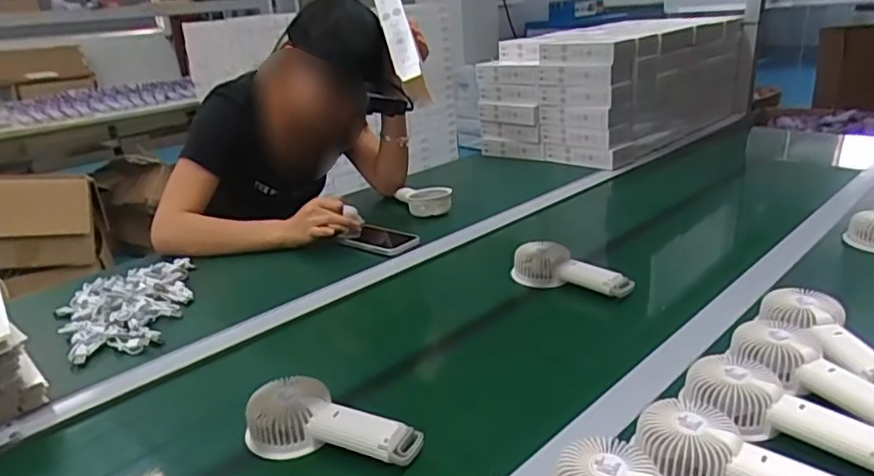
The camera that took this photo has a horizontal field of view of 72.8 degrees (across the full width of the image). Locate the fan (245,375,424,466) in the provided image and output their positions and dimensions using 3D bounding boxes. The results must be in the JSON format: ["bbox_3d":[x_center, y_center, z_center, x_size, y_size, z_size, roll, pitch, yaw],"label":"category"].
[{"bbox_3d":[-0.099,0.174,0.560,0.174,0.044,0.063,3,23,17],"label":"fan"}]

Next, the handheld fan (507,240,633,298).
[{"bbox_3d":[0.193,0.046,0.846,0.175,0.047,0.061,10,26,32],"label":"handheld fan"}]

